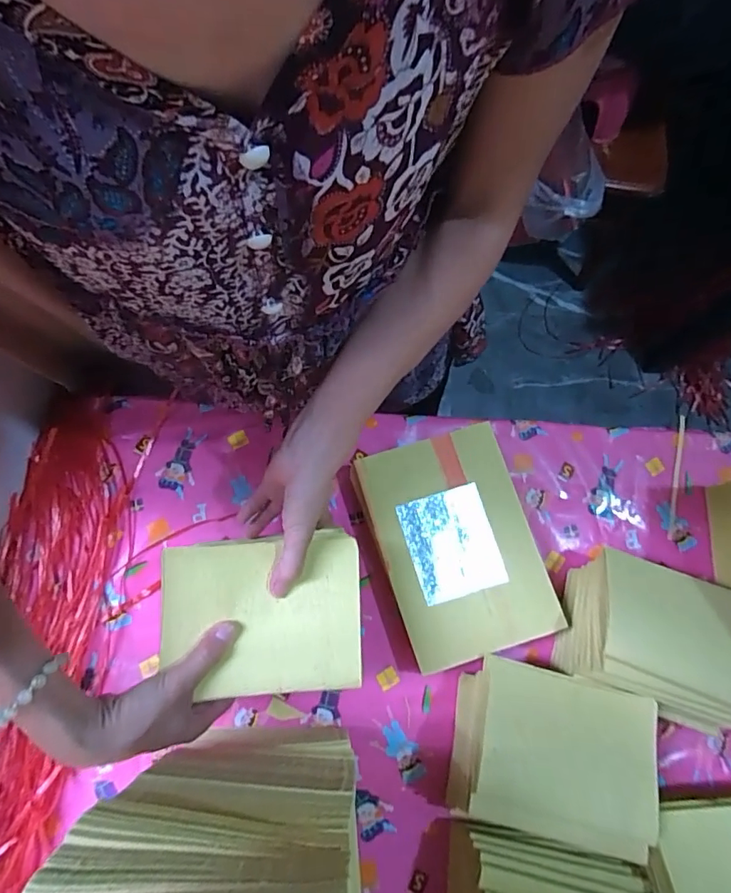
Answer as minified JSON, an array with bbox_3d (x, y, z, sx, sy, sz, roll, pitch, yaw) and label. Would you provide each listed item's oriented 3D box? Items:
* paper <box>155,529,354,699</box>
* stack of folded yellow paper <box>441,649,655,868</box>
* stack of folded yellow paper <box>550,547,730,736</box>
[{"bbox_3d":[-0.086,0.139,0.420,0.159,0.025,0.122,-5,75,-3],"label":"paper"},{"bbox_3d":[0.180,0.289,0.484,0.168,0.081,0.129,13,75,2],"label":"stack of folded yellow paper"},{"bbox_3d":[0.301,0.194,0.509,0.169,0.101,0.140,18,76,3],"label":"stack of folded yellow paper"}]

